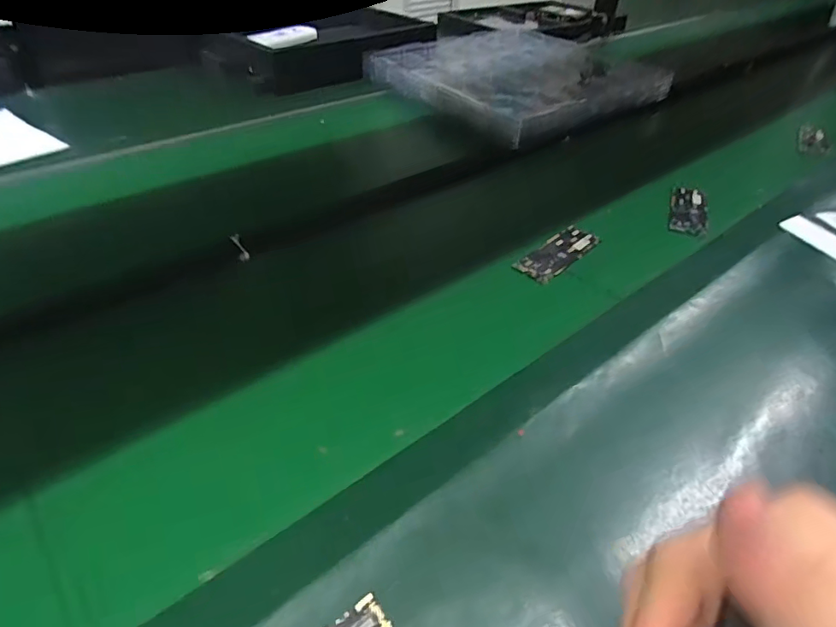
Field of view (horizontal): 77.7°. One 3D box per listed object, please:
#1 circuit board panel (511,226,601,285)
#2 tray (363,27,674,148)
[{"bbox_3d":[0.159,-0.069,0.596,0.046,0.006,0.121,34,51,30],"label":"circuit board panel"},{"bbox_3d":[0.198,-0.470,1.011,0.518,0.046,0.454,-29,50,-30],"label":"tray"}]

